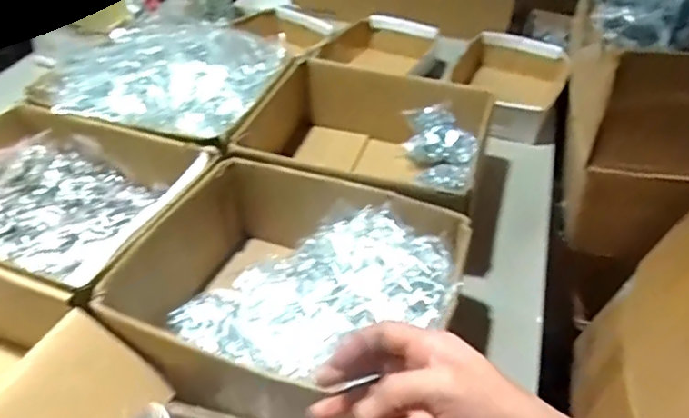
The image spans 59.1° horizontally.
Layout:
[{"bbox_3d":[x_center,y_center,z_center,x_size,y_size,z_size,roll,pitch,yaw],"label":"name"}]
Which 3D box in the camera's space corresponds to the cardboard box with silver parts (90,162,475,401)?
[{"bbox_3d":[-0.054,0.087,0.650,0.325,0.117,0.280,15,42,15],"label":"cardboard box with silver parts"}]

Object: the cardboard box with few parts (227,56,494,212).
[{"bbox_3d":[0.034,-0.076,0.858,0.302,0.128,0.287,14,42,14],"label":"cardboard box with few parts"}]

